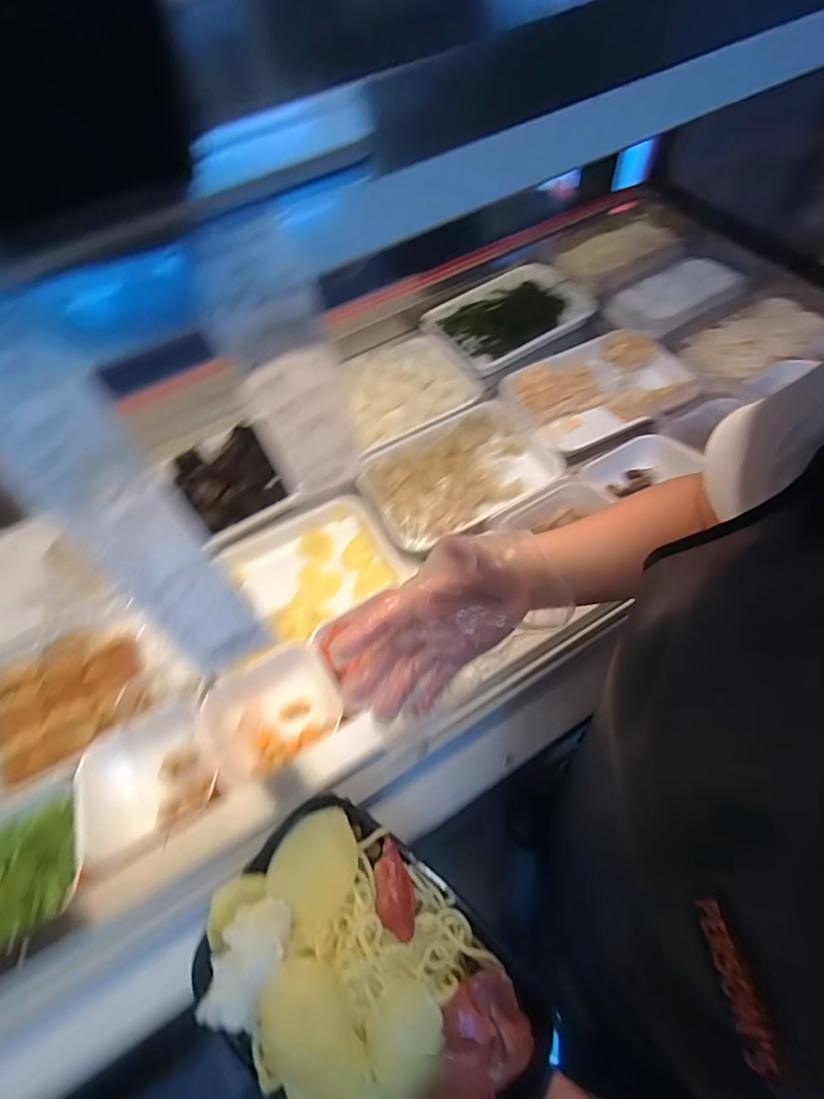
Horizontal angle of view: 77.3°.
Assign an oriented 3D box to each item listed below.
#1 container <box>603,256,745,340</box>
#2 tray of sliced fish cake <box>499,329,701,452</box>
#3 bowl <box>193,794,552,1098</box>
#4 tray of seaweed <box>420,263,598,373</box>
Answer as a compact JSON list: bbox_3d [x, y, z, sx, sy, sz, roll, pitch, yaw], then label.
[{"bbox_3d":[0.507,-0.494,1.019,0.290,0.043,0.145,-34,64,-15],"label":"container"},{"bbox_3d":[0.329,-0.282,0.900,0.299,0.036,0.213,-27,63,-12],"label":"tray of sliced fish cake"},{"bbox_3d":[-0.025,0.256,0.299,0.199,0.055,0.133,36,68,20],"label":"bowl"},{"bbox_3d":[0.192,-0.464,1.028,0.302,0.040,0.216,-36,65,-17],"label":"tray of seaweed"}]

